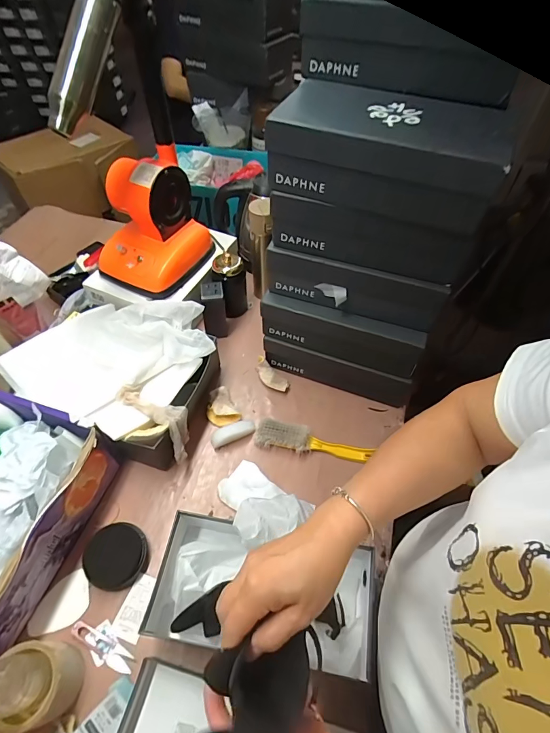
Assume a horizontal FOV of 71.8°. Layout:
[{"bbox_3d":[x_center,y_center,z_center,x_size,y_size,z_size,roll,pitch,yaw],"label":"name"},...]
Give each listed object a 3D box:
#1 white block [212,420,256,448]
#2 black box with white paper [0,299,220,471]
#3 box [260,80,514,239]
[{"bbox_3d":[-0.081,0.128,0.731,0.084,0.019,0.030,-14,56,-12],"label":"white block"},{"bbox_3d":[-0.301,0.009,0.733,0.342,0.136,0.278,12,54,7],"label":"black box with white paper"},{"bbox_3d":[0.150,-0.301,0.527,0.291,0.096,0.175,16,55,10],"label":"box"}]

